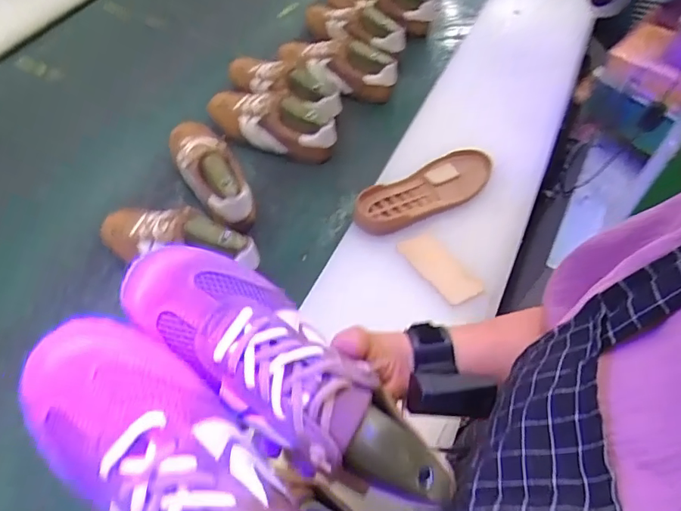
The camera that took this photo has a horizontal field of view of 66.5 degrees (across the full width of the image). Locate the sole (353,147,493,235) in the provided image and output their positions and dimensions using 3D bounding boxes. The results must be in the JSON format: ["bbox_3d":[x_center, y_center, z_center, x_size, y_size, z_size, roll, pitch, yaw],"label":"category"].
[{"bbox_3d":[0.137,-0.106,0.825,0.260,0.032,0.084,-27,60,-23],"label":"sole"}]

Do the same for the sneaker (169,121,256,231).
[{"bbox_3d":[-0.221,-0.151,0.890,0.091,0.087,0.259,-23,57,-21],"label":"sneaker"}]

